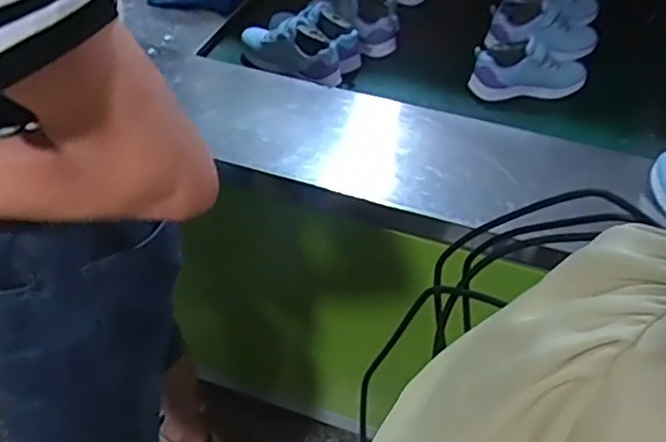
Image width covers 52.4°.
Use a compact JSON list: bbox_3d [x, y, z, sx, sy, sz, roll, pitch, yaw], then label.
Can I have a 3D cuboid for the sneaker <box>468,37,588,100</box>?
[{"bbox_3d":[0.328,-0.261,1.120,0.200,0.081,0.076,-2,45,-5],"label":"sneaker"}]

